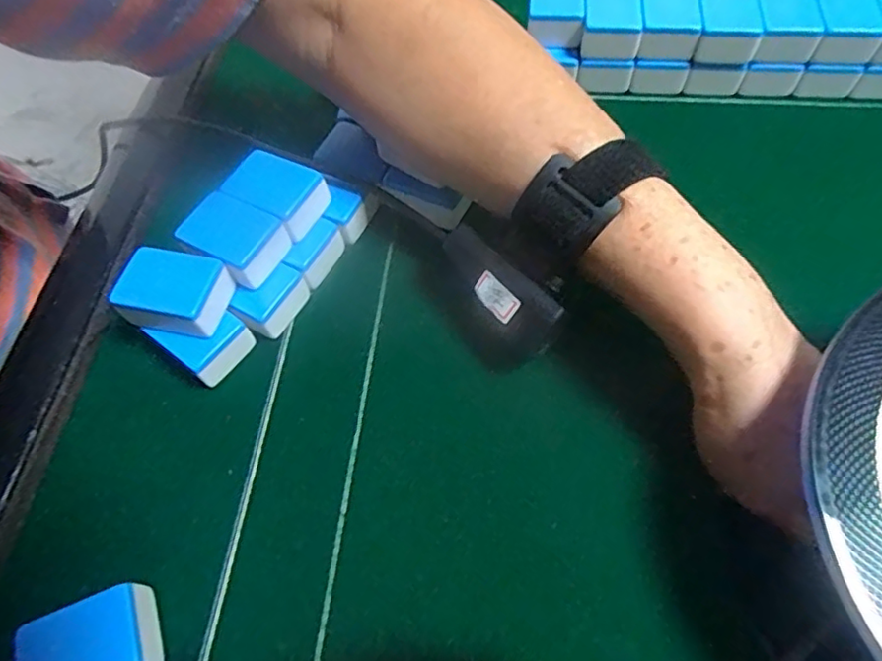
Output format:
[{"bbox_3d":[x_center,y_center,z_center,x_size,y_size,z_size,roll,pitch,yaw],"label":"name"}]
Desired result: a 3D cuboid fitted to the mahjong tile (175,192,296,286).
[{"bbox_3d":[-0.106,-0.047,0.304,0.046,0.020,0.034,26,66,16],"label":"mahjong tile"}]

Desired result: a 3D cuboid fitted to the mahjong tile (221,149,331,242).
[{"bbox_3d":[-0.086,-0.072,0.316,0.050,0.021,0.033,27,66,16],"label":"mahjong tile"}]

